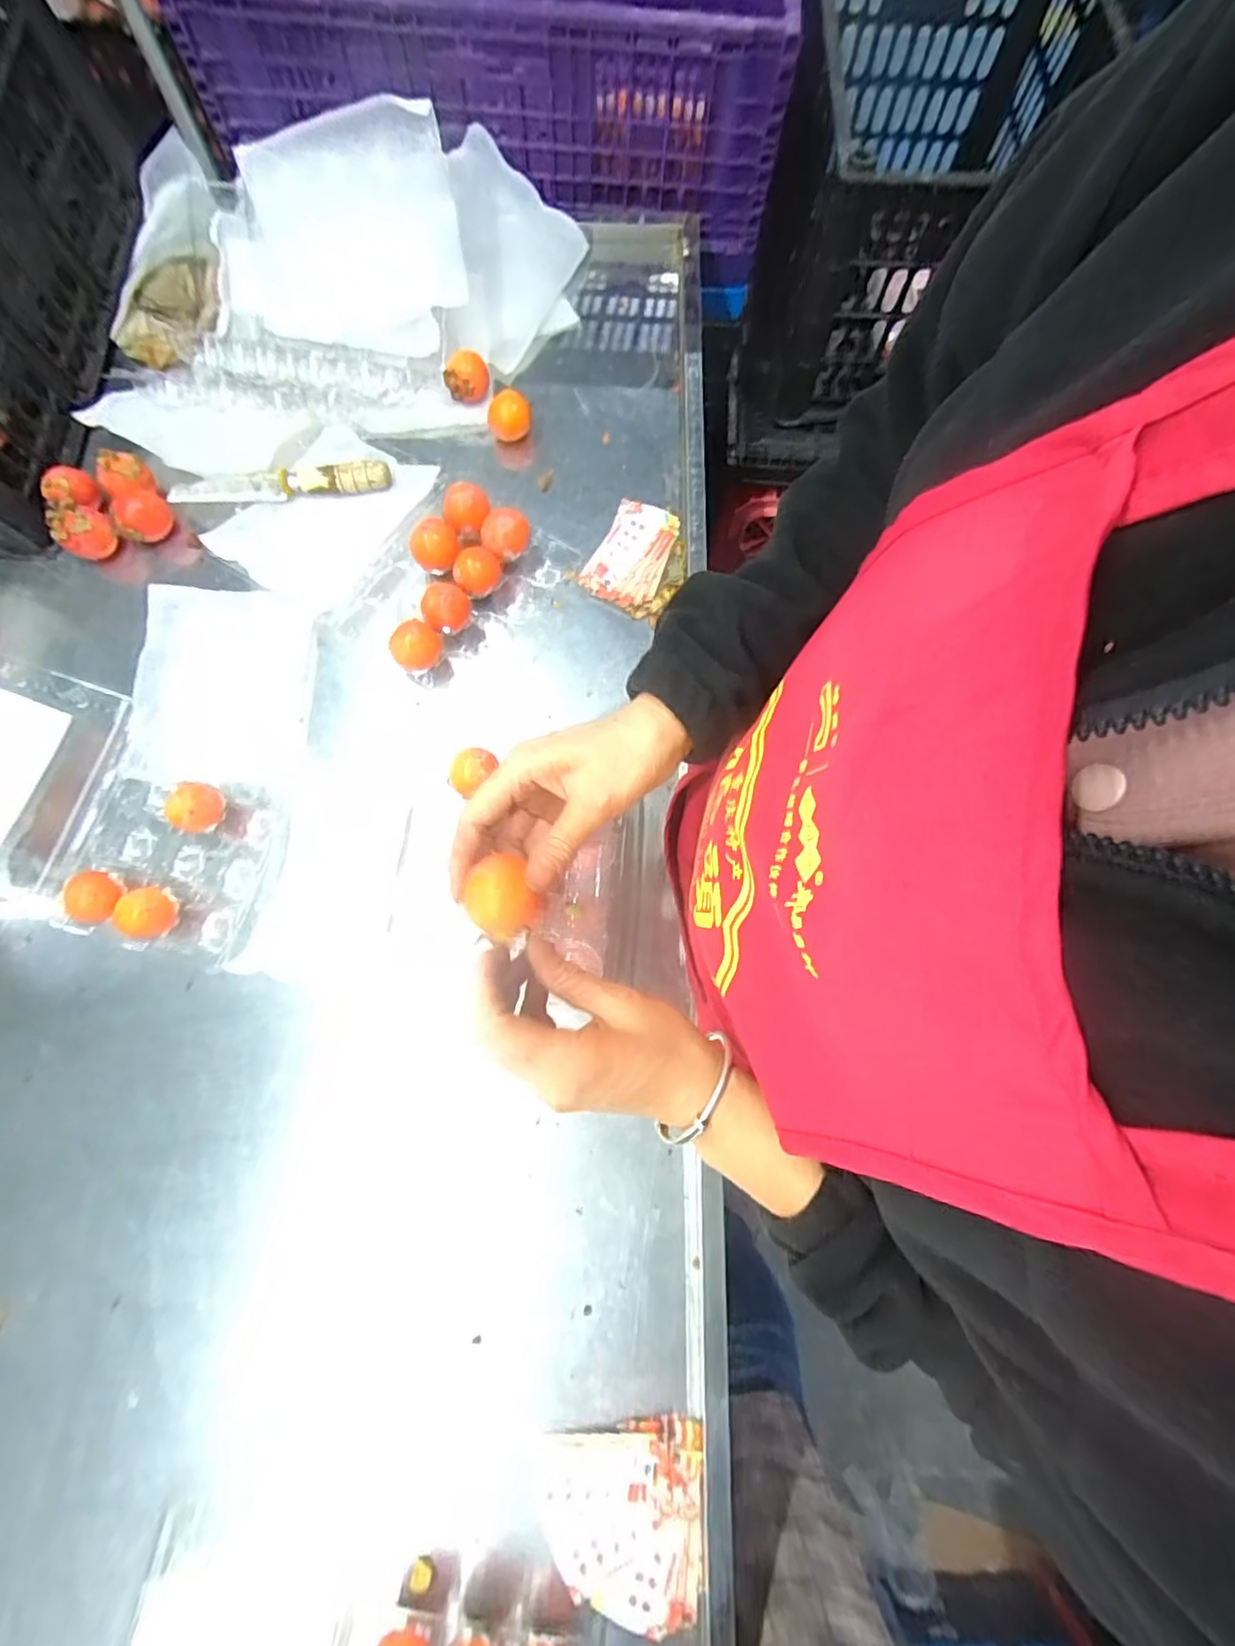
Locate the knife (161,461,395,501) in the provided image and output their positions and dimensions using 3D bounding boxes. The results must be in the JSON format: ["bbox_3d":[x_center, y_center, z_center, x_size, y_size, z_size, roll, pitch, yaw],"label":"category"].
[{"bbox_3d":[-0.322,-0.325,0.595,0.201,0.020,0.025,-8,77,-1],"label":"knife"}]

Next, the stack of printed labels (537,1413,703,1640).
[{"bbox_3d":[0.001,0.494,0.443,0.115,0.020,0.113,2,77,1],"label":"stack of printed labels"}]

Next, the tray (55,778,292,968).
[{"bbox_3d":[-0.377,0.033,0.518,0.172,0.041,0.148,4,77,2],"label":"tray"}]

